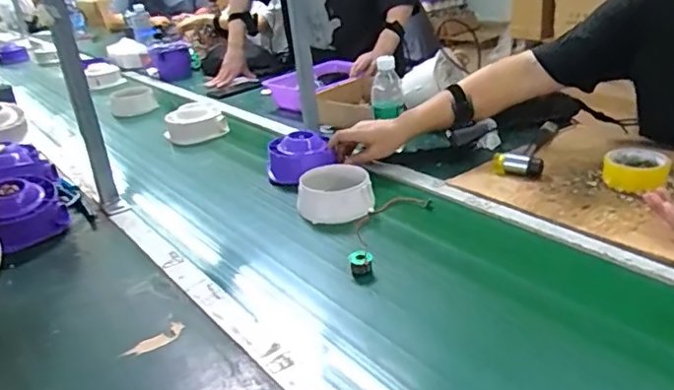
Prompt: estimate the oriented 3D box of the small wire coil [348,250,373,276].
[{"bbox_3d":[0.032,0.093,0.760,0.031,0.028,0.023,-5,22,1],"label":"small wire coil"}]

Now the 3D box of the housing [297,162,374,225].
[{"bbox_3d":[-0.006,-0.007,0.949,0.117,0.054,0.137,-7,23,-4],"label":"housing"}]

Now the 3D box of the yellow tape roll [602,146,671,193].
[{"bbox_3d":[0.473,-0.038,0.901,0.096,0.040,0.100,5,25,24],"label":"yellow tape roll"}]

